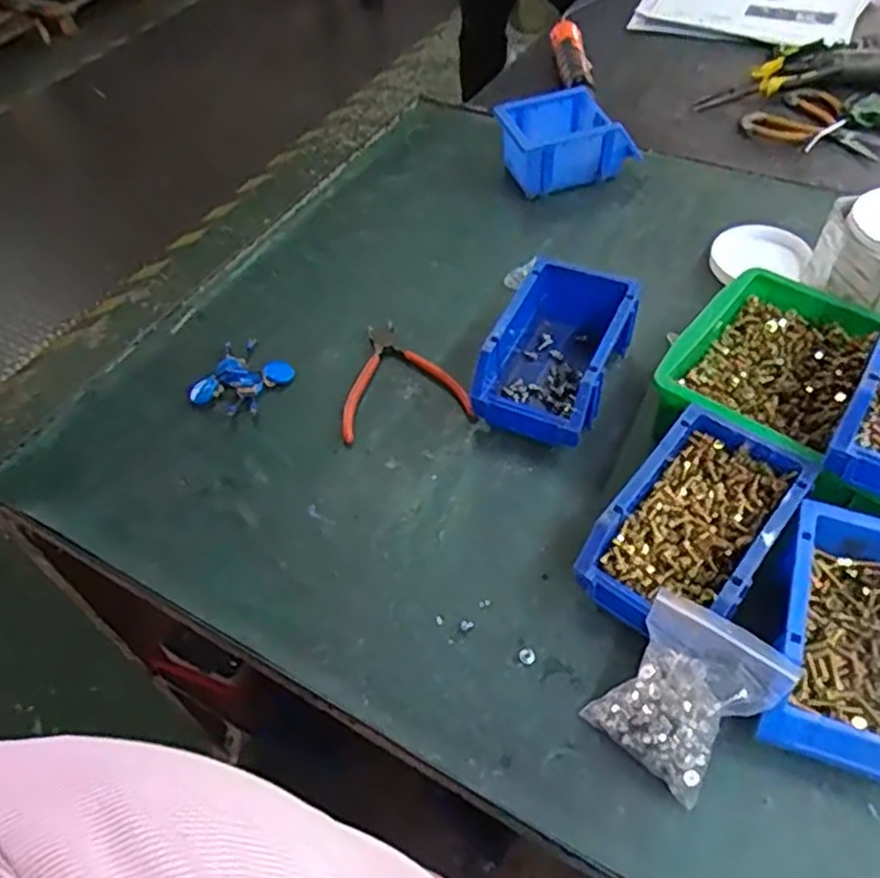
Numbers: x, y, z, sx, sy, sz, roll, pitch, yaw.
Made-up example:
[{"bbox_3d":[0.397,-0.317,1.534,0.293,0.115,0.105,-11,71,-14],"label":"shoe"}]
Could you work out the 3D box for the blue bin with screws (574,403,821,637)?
[{"bbox_3d":[0.187,0.068,0.513,0.101,0.076,0.166,32,62,25],"label":"blue bin with screws"}]

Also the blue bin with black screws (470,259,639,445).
[{"bbox_3d":[0.108,-0.078,0.633,0.102,0.077,0.170,20,57,18],"label":"blue bin with black screws"}]

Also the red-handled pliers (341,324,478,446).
[{"bbox_3d":[-0.044,-0.062,0.675,0.120,0.014,0.143,-14,53,-6],"label":"red-handled pliers"}]

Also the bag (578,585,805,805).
[{"bbox_3d":[0.155,0.166,0.440,0.088,0.073,0.087,32,62,25],"label":"bag"}]

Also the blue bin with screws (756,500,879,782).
[{"bbox_3d":[0.278,0.133,0.455,0.112,0.074,0.158,18,56,17],"label":"blue bin with screws"}]

